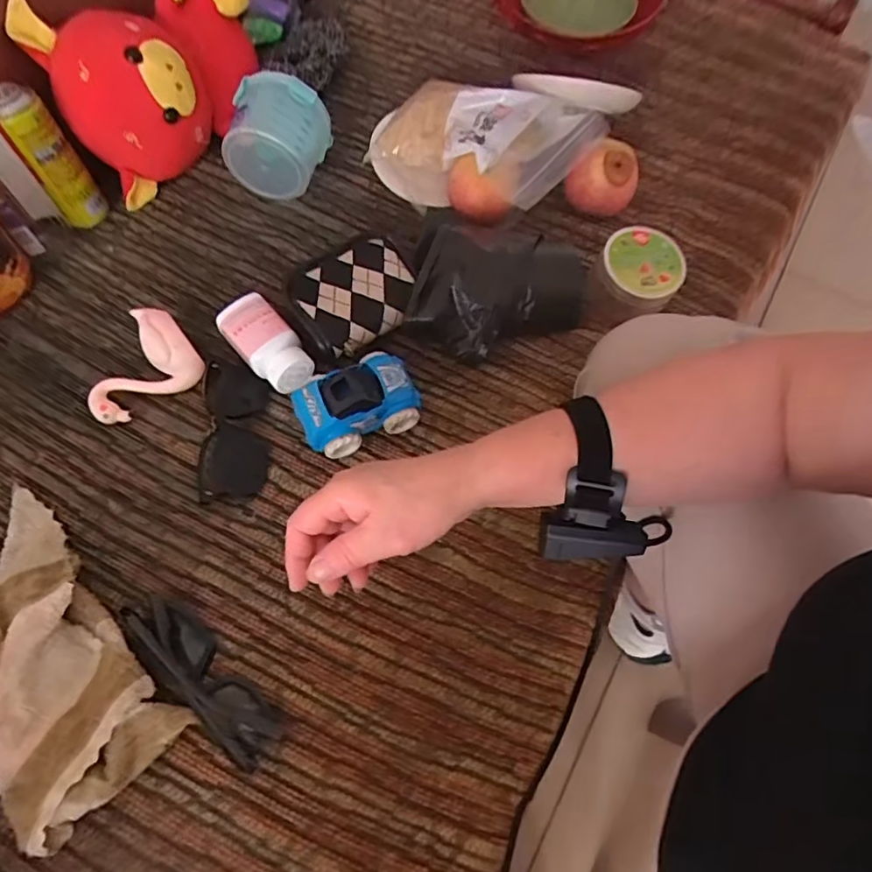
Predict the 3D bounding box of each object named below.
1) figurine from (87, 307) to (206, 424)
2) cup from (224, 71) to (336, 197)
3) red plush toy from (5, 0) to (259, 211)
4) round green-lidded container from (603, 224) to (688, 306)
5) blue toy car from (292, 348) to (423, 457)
[{"bbox_3d":[-0.273,-0.064,0.532,0.101,0.051,0.068,-31,69,-18],"label":"figurine"},{"bbox_3d":[-0.170,-0.317,0.626,0.084,0.102,0.086,16,65,7],"label":"cup"},{"bbox_3d":[-0.289,-0.380,0.632,0.223,0.189,0.130,-28,27,-11],"label":"red plush toy"},{"bbox_3d":[0.207,-0.166,0.589,0.077,0.046,0.086,38,69,16],"label":"round green-lidded container"},{"bbox_3d":[-0.070,-0.030,0.518,0.103,0.044,0.066,-23,67,-15],"label":"blue toy car"}]

